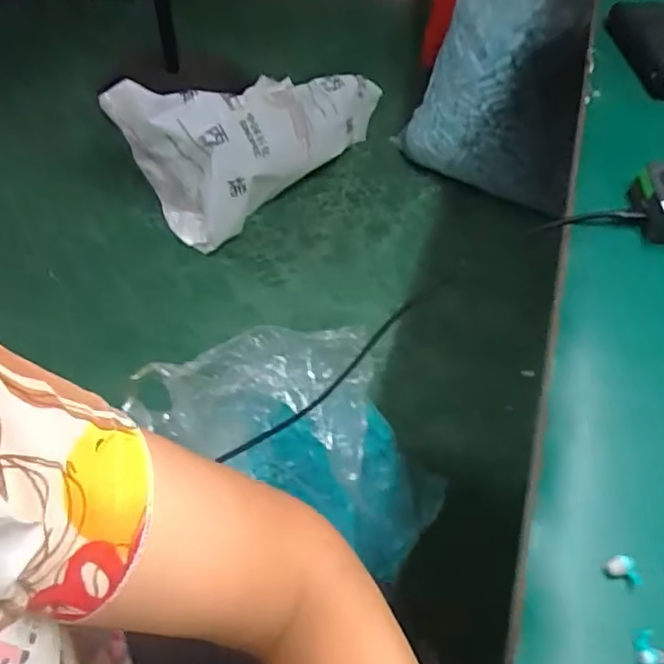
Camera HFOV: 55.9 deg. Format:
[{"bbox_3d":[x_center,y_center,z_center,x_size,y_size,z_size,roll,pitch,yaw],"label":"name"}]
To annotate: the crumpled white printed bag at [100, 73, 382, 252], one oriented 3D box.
[{"bbox_3d":[-0.176,-0.491,1.489,0.565,0.286,0.339,-38,65,-25],"label":"crumpled white printed bag"}]

